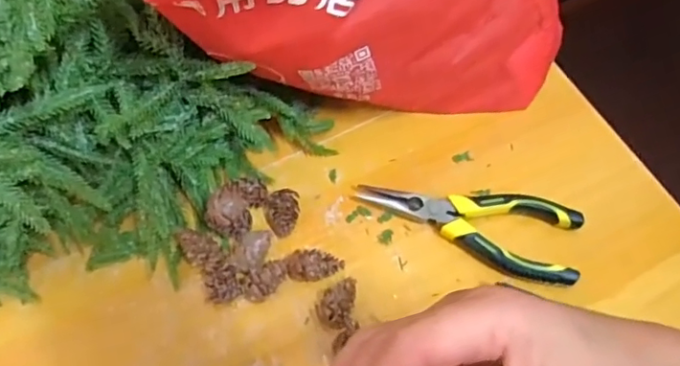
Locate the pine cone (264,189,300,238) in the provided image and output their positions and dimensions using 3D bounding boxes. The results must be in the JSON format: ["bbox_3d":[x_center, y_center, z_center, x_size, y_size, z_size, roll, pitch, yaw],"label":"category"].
[{"bbox_3d":[-0.043,0.020,0.420,0.025,0.021,0.034,-1,63,2],"label":"pine cone"}]

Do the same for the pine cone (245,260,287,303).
[{"bbox_3d":[-0.051,0.069,0.398,0.032,0.018,0.019,-41,68,-16],"label":"pine cone"}]

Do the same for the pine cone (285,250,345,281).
[{"bbox_3d":[-0.018,0.060,0.401,0.039,0.021,0.021,6,64,6],"label":"pine cone"}]

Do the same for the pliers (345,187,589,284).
[{"bbox_3d":[0.089,0.027,0.414,0.160,0.017,0.057,15,65,10],"label":"pliers"}]

